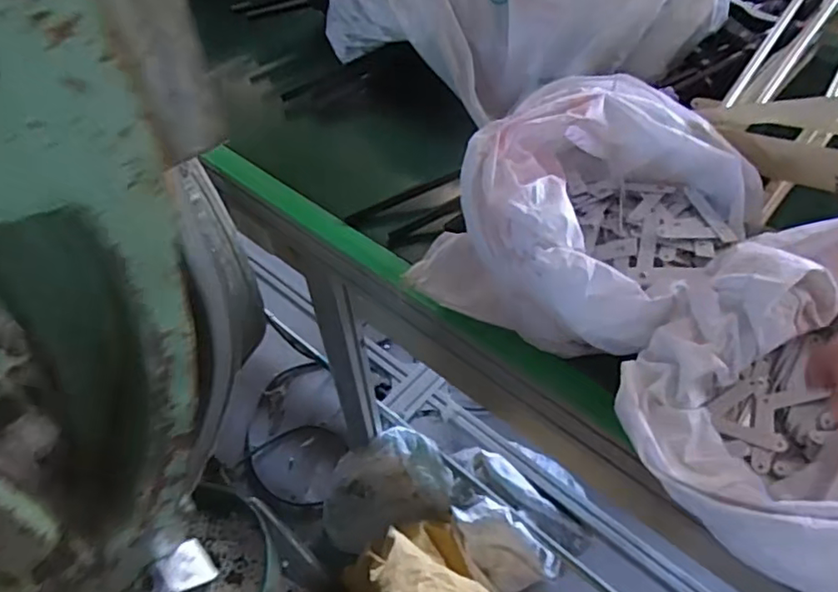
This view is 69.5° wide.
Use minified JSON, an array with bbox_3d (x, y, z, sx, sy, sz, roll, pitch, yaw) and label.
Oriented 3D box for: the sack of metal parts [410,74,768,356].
[{"bbox_3d":[0.195,-0.096,0.690,0.274,0.185,0.320,34,59,27],"label":"sack of metal parts"}]

